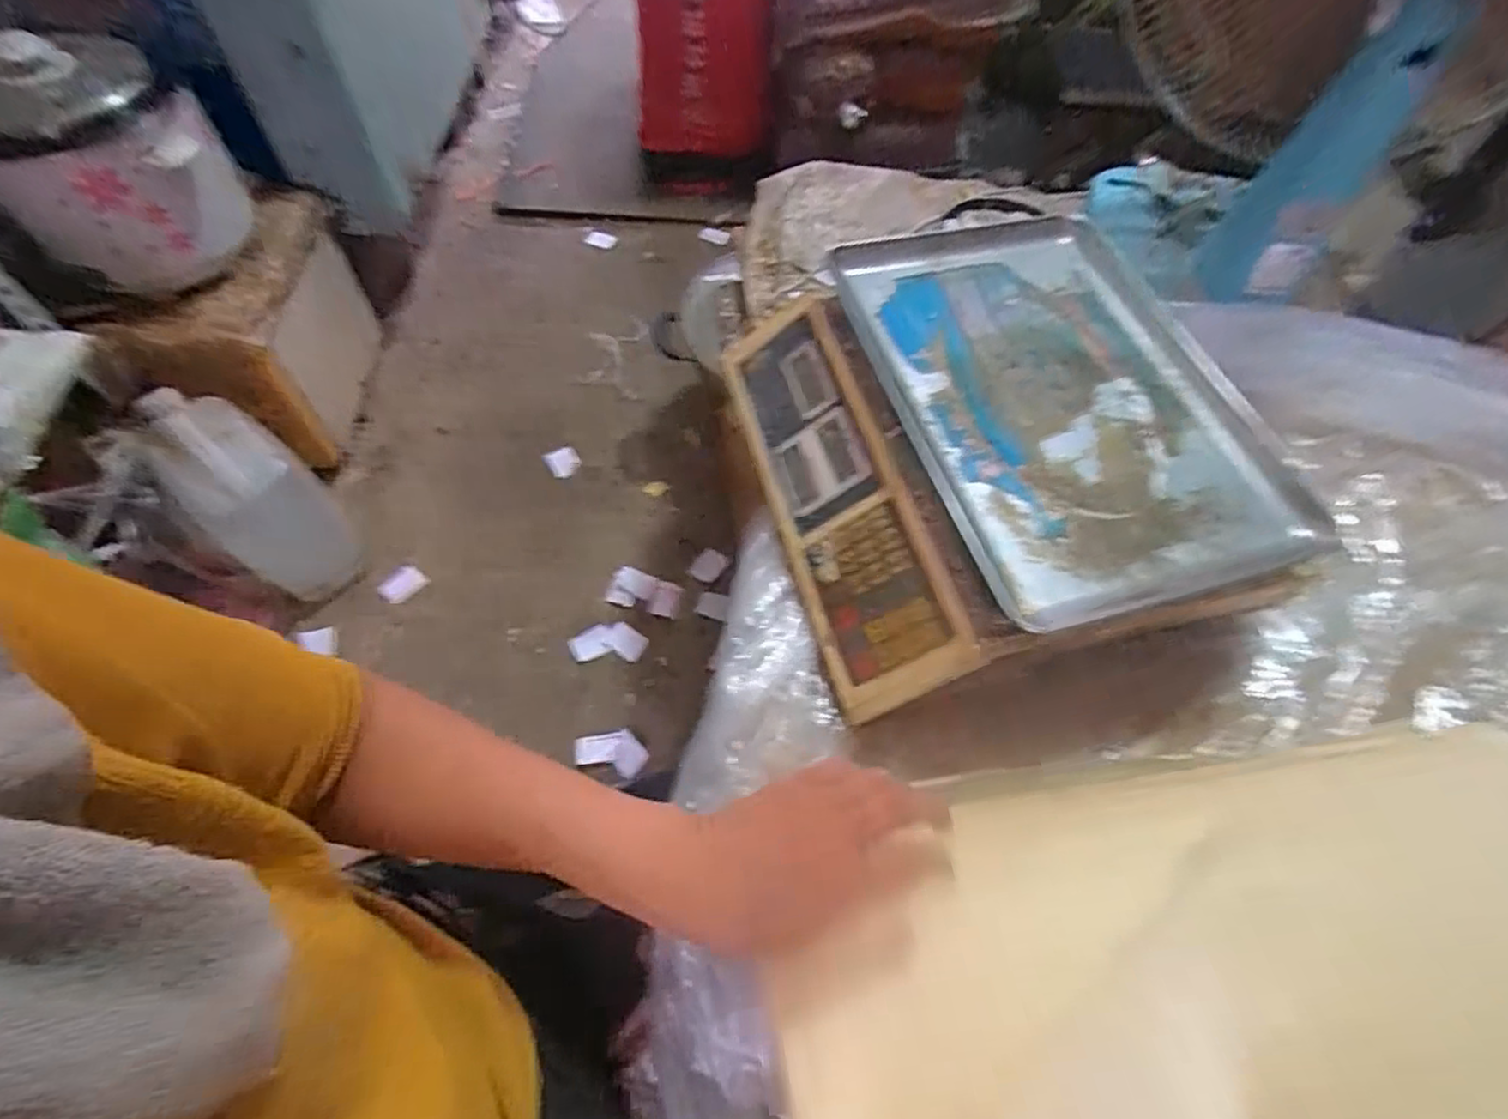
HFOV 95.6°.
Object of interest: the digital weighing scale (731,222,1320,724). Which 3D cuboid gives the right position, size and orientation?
[{"bbox_3d":[0.170,-0.085,0.511,0.313,0.111,0.331,-11,61,-10],"label":"digital weighing scale"}]

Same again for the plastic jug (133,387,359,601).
[{"bbox_3d":[-0.620,-0.079,0.849,0.128,0.120,0.302,-44,114,-24],"label":"plastic jug"}]

